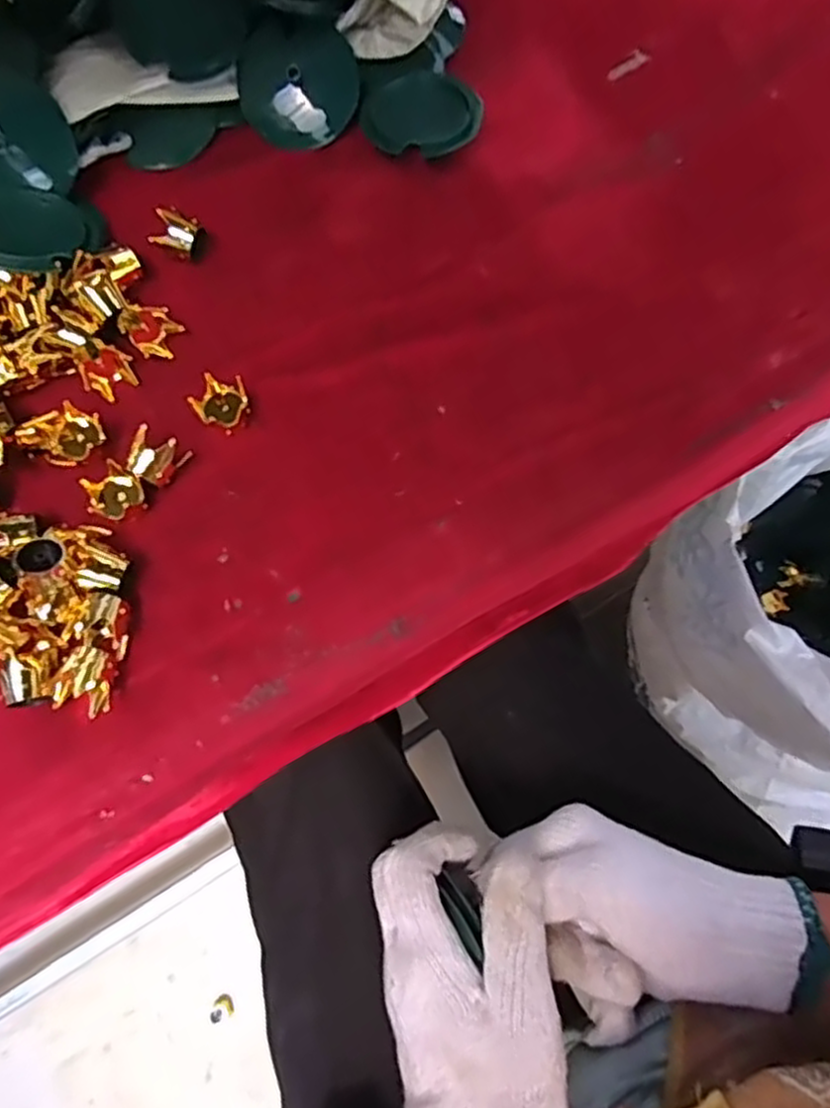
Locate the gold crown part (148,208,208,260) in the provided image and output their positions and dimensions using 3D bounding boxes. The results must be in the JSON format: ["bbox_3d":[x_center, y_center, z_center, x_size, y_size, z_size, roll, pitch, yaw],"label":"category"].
[{"bbox_3d":[-0.137,-0.186,0.417,0.025,0.020,0.022,12,71,4],"label":"gold crown part"}]

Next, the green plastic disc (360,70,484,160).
[{"bbox_3d":[0.005,-0.276,0.450,0.073,0.018,0.054,1,70,0],"label":"green plastic disc"}]

